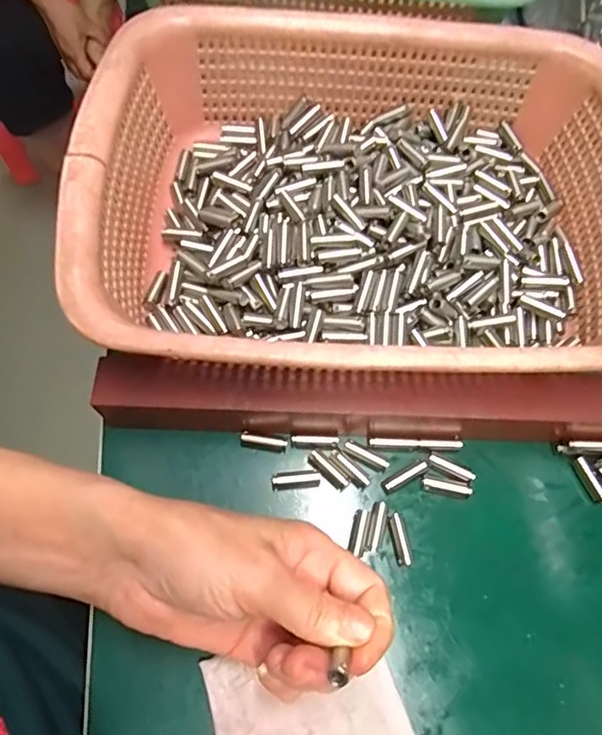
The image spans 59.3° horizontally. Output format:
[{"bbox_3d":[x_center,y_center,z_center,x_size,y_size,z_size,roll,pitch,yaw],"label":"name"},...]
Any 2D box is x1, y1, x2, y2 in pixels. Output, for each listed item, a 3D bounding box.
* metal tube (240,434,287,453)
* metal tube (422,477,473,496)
[{"bbox_3d":[-0.020,0.040,0.280,0.024,0.007,0.006,9,68,4],"label":"metal tube"},{"bbox_3d":[0.075,0.062,0.273,0.025,0.004,0.006,11,70,4],"label":"metal tube"}]

